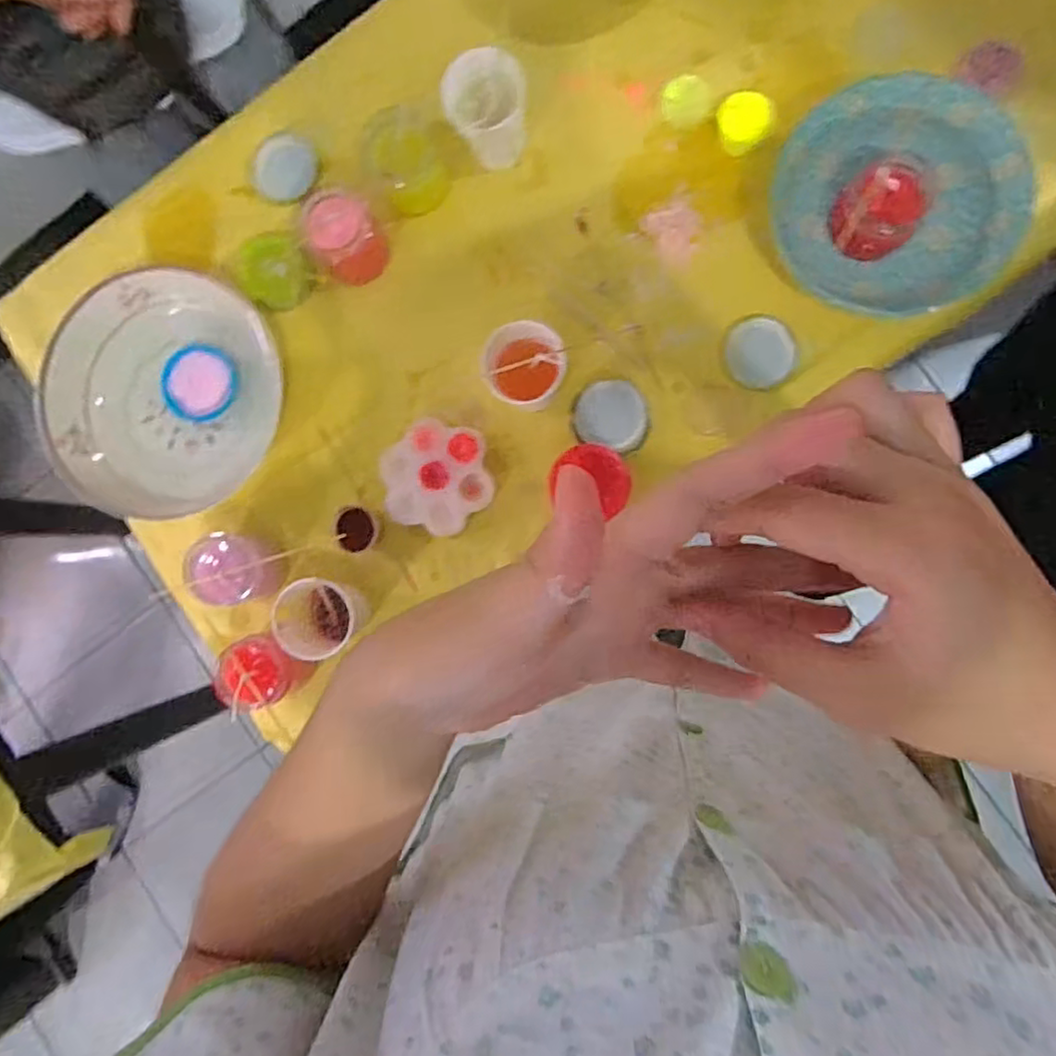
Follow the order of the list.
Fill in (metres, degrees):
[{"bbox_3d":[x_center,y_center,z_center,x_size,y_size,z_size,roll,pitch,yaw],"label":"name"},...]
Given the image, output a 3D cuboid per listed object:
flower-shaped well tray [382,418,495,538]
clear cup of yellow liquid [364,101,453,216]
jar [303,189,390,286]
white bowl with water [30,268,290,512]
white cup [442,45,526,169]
[{"bbox_3d":[-0.093,-0.049,0.653,0.108,0.015,0.109,-9,96,11],"label":"flower-shaped well tray"},{"bbox_3d":[-0.115,-0.346,0.628,0.073,0.072,0.061,-23,84,3],"label":"clear cup of yellow liquid"},{"bbox_3d":[-0.176,-0.281,0.640,0.061,0.059,0.062,0,86,5],"label":"jar"},{"bbox_3d":[-0.368,-0.134,0.666,0.224,0.053,0.243,27,89,7],"label":"white bowl with water"},{"bbox_3d":[-0.037,-0.381,0.608,0.074,0.075,0.065,-9,85,5],"label":"white cup"}]

